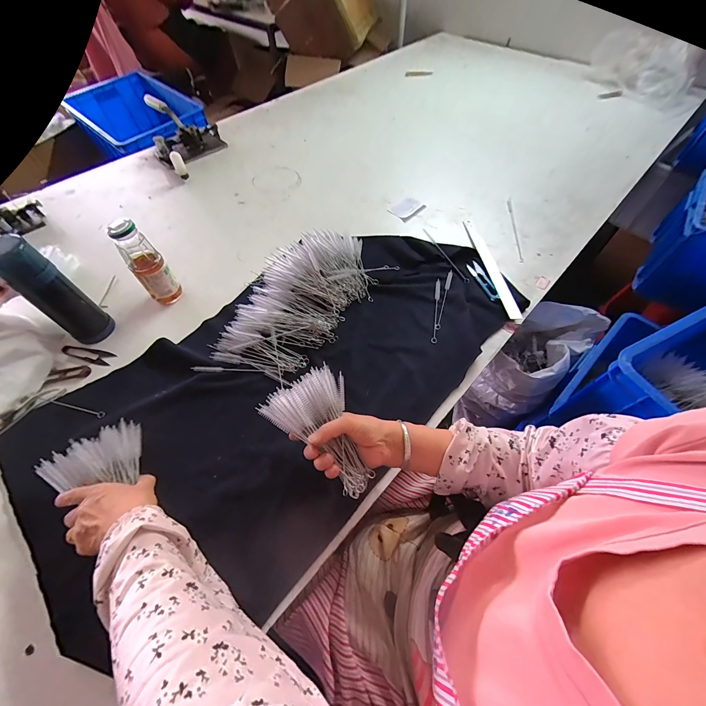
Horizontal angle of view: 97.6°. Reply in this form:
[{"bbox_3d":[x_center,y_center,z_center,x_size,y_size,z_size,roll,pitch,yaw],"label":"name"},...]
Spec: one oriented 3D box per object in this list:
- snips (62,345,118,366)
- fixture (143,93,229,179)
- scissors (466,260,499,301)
[{"bbox_3d":[-0.494,0.001,0.578,0.098,0.010,0.030,13,59,9],"label":"snips"},{"bbox_3d":[-0.510,-0.666,0.957,0.205,0.119,0.318,-23,59,-14],"label":"fixture"},{"bbox_3d":[0.285,-0.159,0.674,0.027,0.008,0.125,-11,59,-6],"label":"scissors"}]

